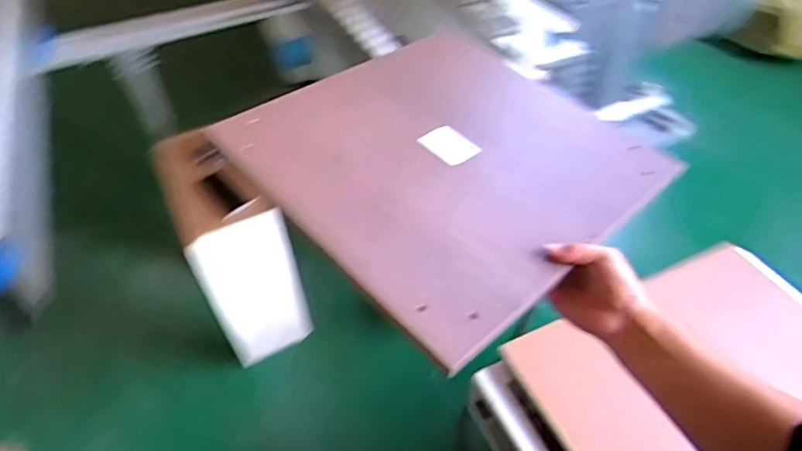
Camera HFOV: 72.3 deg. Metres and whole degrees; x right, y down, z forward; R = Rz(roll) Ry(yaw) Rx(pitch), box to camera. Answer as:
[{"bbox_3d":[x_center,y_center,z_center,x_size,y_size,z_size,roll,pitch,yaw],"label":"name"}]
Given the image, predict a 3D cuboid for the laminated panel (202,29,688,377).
[{"bbox_3d":[0.053,-0.087,0.640,0.395,0.018,0.389,-34,60,-29],"label":"laminated panel"}]

